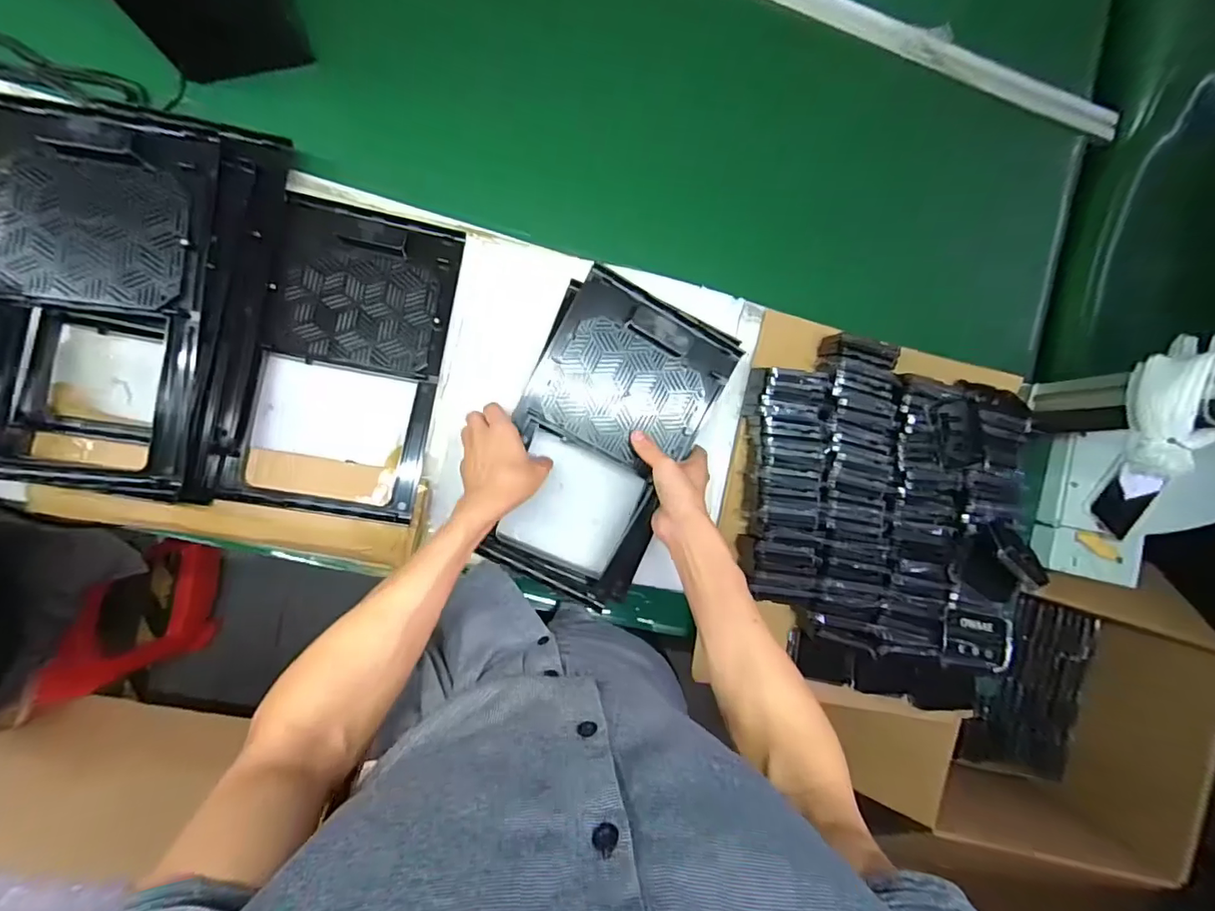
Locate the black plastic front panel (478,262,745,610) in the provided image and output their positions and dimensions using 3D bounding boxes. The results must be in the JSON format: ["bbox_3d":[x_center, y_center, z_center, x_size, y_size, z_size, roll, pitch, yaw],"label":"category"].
[{"bbox_3d":[-0.008,-0.017,0.609,0.192,0.023,0.341,28,94,-8],"label":"black plastic front panel"}]

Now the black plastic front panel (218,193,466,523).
[{"bbox_3d":[-0.287,-0.110,0.604,0.189,0.047,0.342,10,89,-9],"label":"black plastic front panel"}]

